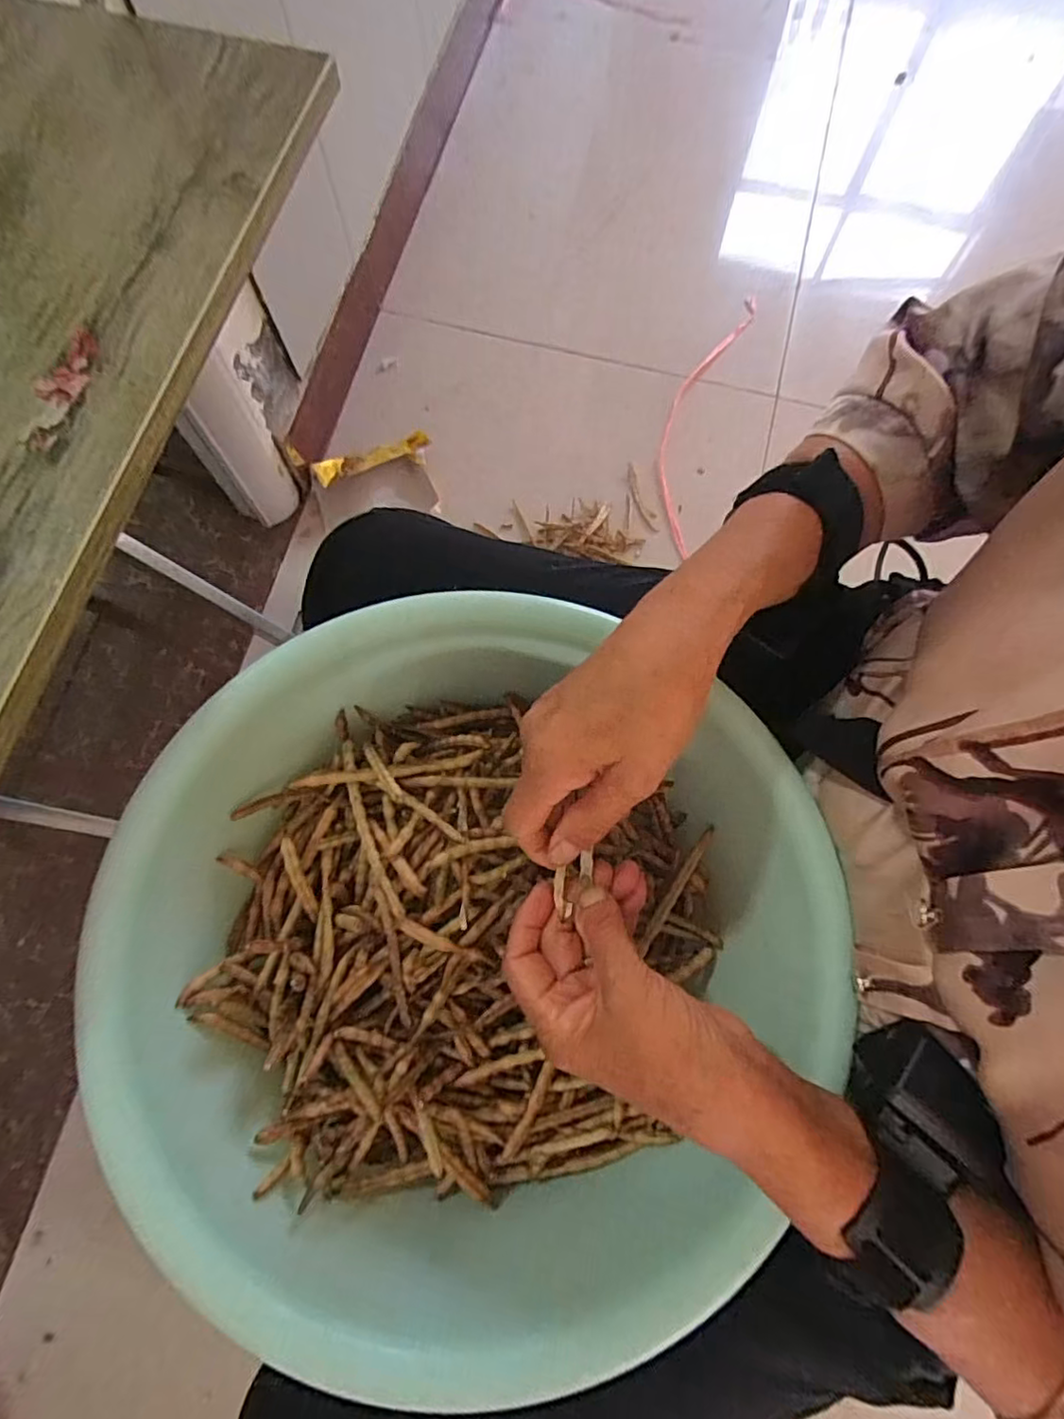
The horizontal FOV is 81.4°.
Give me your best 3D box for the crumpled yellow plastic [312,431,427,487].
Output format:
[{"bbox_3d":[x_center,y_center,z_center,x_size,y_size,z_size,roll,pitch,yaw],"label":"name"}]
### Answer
[{"bbox_3d":[-0.220,-0.353,0.863,0.161,0.028,0.054,-26,75,-9],"label":"crumpled yellow plastic"}]

